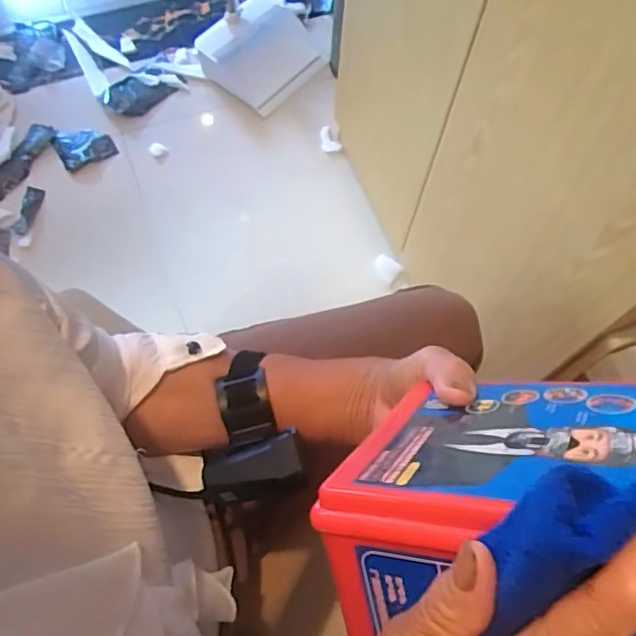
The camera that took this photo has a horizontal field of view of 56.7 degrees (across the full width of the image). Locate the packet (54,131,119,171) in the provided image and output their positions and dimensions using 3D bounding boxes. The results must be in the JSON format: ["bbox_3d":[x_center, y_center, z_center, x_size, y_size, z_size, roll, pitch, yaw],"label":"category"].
[{"bbox_3d":[-0.511,-0.376,1.296,0.119,0.018,0.093,-21,68,-11],"label":"packet"}]

